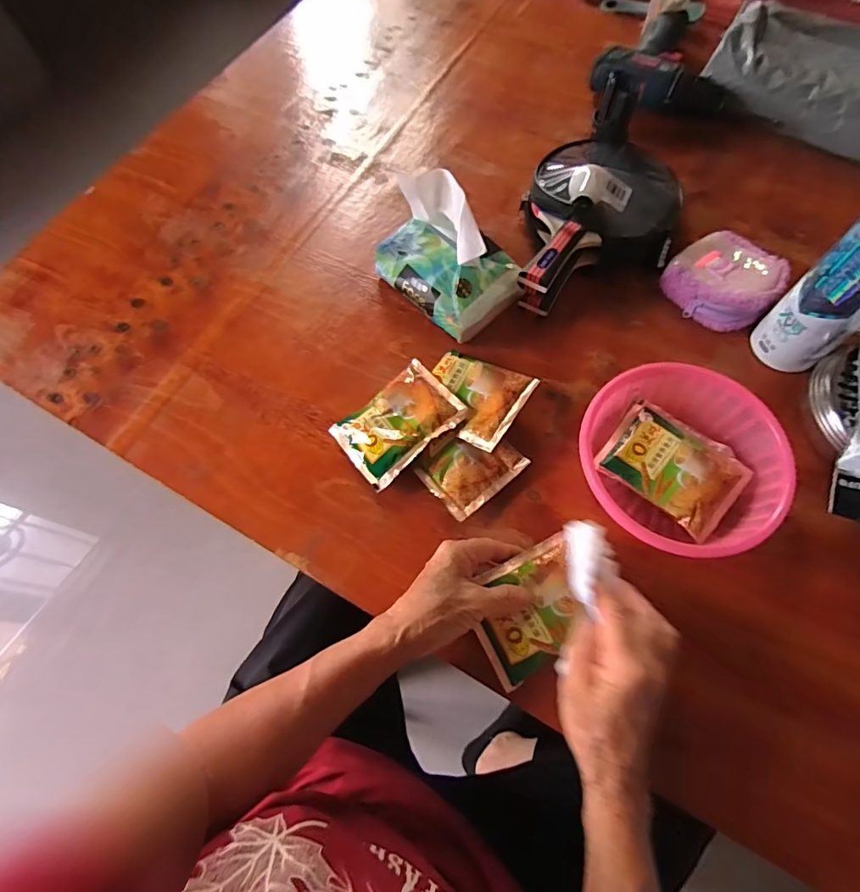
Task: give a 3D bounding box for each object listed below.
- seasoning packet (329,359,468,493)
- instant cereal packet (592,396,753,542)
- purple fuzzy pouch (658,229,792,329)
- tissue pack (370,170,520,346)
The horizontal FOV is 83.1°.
[{"bbox_3d":[-0.031,-0.023,0.466,0.112,0.009,0.082,-39,65,-5],"label":"seasoning packet"},{"bbox_3d":[0.216,0.015,0.431,0.110,0.014,0.087,38,71,19],"label":"instant cereal packet"},{"bbox_3d":[0.312,-0.178,0.516,0.105,0.043,0.110,42,74,18],"label":"purple fuzzy pouch"},{"bbox_3d":[0.021,-0.198,0.495,0.105,0.113,0.136,-42,71,-15],"label":"tissue pack"}]

